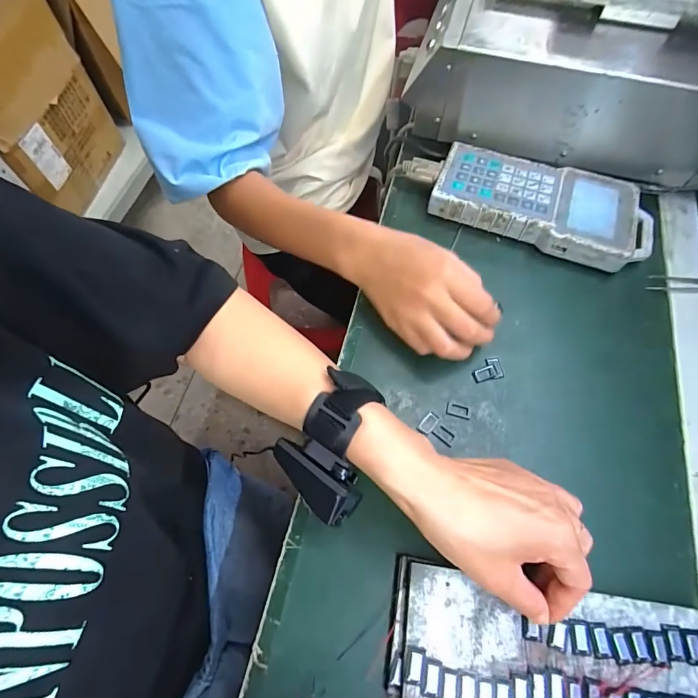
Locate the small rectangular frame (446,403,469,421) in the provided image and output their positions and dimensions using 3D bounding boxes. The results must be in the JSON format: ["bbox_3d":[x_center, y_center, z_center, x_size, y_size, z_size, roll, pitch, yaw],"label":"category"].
[{"bbox_3d":[0.095,0.054,0.346,0.021,0.004,0.012,14,65,6],"label":"small rectangular frame"}]

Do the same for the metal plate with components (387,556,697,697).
[{"bbox_3d":[0.135,0.202,0.262,0.210,0.013,0.081,7,65,5],"label":"metal plate with components"}]

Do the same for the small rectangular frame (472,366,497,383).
[{"bbox_3d":[0.124,0.023,0.360,0.022,0.004,0.011,-16,66,-8],"label":"small rectangular frame"}]

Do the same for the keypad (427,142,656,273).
[{"bbox_3d":[0.211,-0.158,0.435,0.229,0.034,0.112,23,67,10],"label":"keypad"}]

